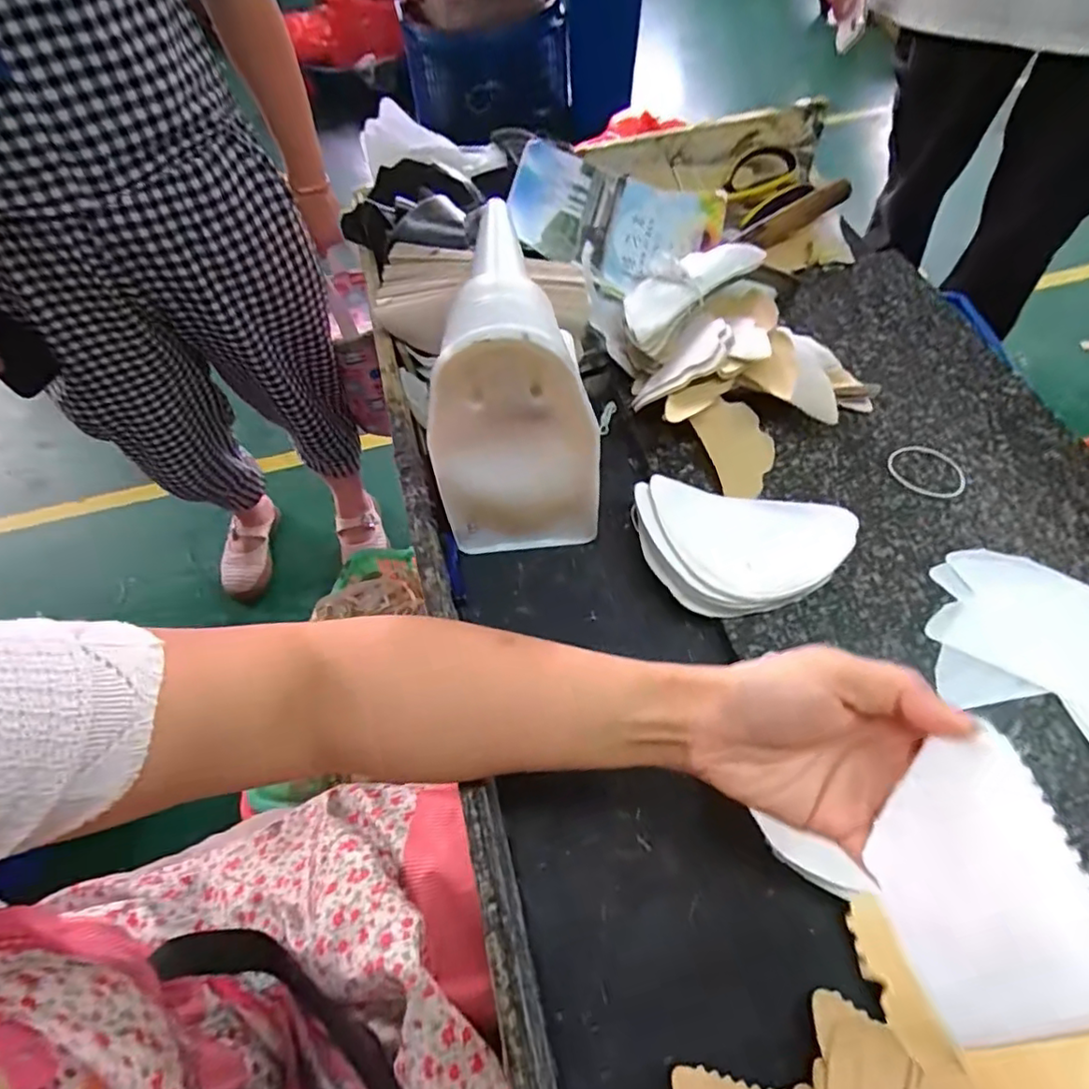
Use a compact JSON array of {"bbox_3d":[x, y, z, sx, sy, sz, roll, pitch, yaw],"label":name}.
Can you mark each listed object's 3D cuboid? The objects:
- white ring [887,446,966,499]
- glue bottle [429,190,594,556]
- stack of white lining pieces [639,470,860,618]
[{"bbox_3d":[0.311,-0.060,0.498,0.059,0.004,0.048,19,62,15],"label":"white ring"},{"bbox_3d":[-0.024,-0.089,0.420,0.112,0.224,0.076,-7,59,0],"label":"glue bottle"},{"bbox_3d":[0.142,0.004,0.453,0.151,0.033,0.096,10,60,10],"label":"stack of white lining pieces"}]

